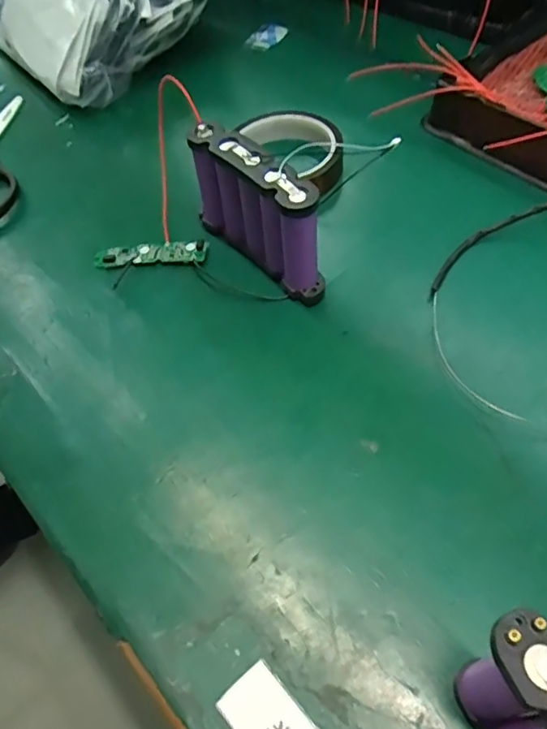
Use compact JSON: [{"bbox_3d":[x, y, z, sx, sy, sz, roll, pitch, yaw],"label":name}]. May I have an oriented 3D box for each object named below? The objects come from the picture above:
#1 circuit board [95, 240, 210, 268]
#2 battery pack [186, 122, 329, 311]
[{"bbox_3d":[-0.088,-0.078,0.397,0.082,0.010,0.016,-4,55,4],"label":"circuit board"},{"bbox_3d":[-0.008,-0.097,0.364,0.025,0.081,0.111,-36,58,-18],"label":"battery pack"}]

